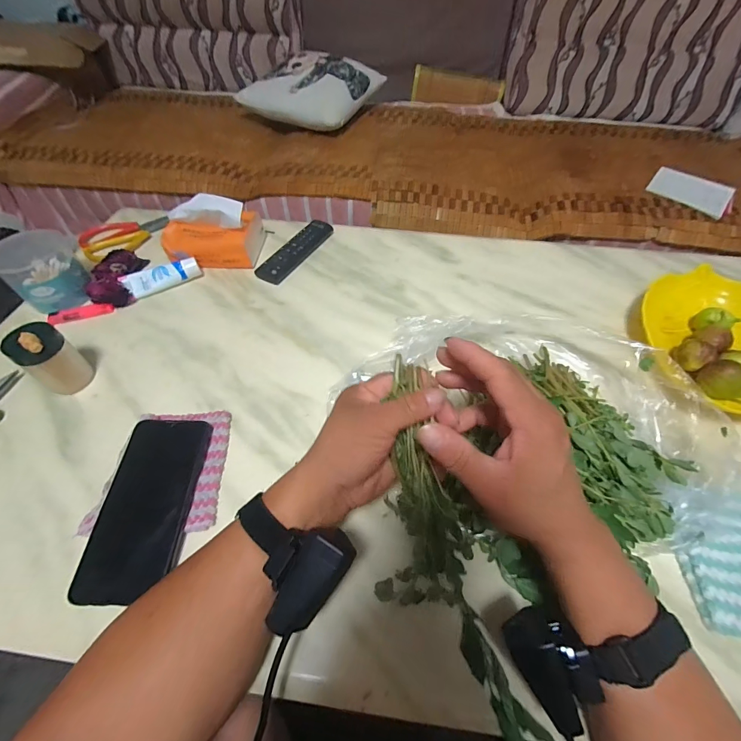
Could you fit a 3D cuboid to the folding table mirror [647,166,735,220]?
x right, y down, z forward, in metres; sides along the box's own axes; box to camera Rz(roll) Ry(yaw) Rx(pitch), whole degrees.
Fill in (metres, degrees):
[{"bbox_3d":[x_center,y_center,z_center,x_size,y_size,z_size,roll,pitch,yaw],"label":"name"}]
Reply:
[{"bbox_3d":[0.859,-0.481,0.950,0.194,0.029,0.144,37,62,23],"label":"folding table mirror"}]

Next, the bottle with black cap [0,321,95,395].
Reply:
[{"bbox_3d":[-0.369,-0.013,0.412,0.046,0.082,0.051,27,57,18],"label":"bottle with black cap"}]

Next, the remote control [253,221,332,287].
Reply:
[{"bbox_3d":[-0.123,-0.204,0.597,0.047,0.020,0.169,25,57,16],"label":"remote control"}]

